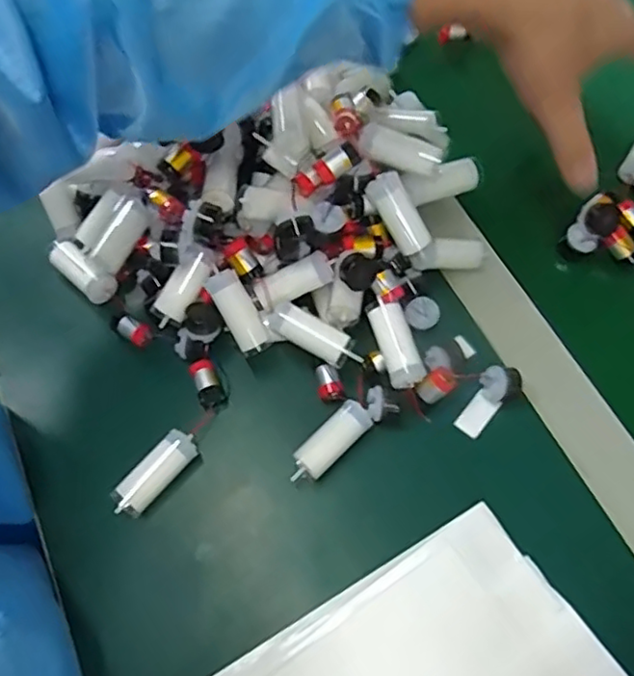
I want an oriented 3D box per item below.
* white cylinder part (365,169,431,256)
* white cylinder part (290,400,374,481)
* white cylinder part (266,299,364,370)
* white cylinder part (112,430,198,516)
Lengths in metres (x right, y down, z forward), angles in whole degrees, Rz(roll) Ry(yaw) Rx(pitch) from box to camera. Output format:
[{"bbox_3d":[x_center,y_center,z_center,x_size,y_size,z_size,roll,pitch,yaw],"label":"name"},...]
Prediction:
[{"bbox_3d":[0.048,-0.073,0.379,0.018,0.014,0.050,-38,109,-14],"label":"white cylinder part"},{"bbox_3d":[0.008,0.063,0.377,0.055,0.016,0.020,-40,69,-15],"label":"white cylinder part"},{"bbox_3d":[-0.001,-0.001,0.387,0.059,0.015,0.019,29,69,-1],"label":"white cylinder part"},{"bbox_3d":[-0.093,0.080,0.372,0.020,0.017,0.055,36,72,18],"label":"white cylinder part"}]

